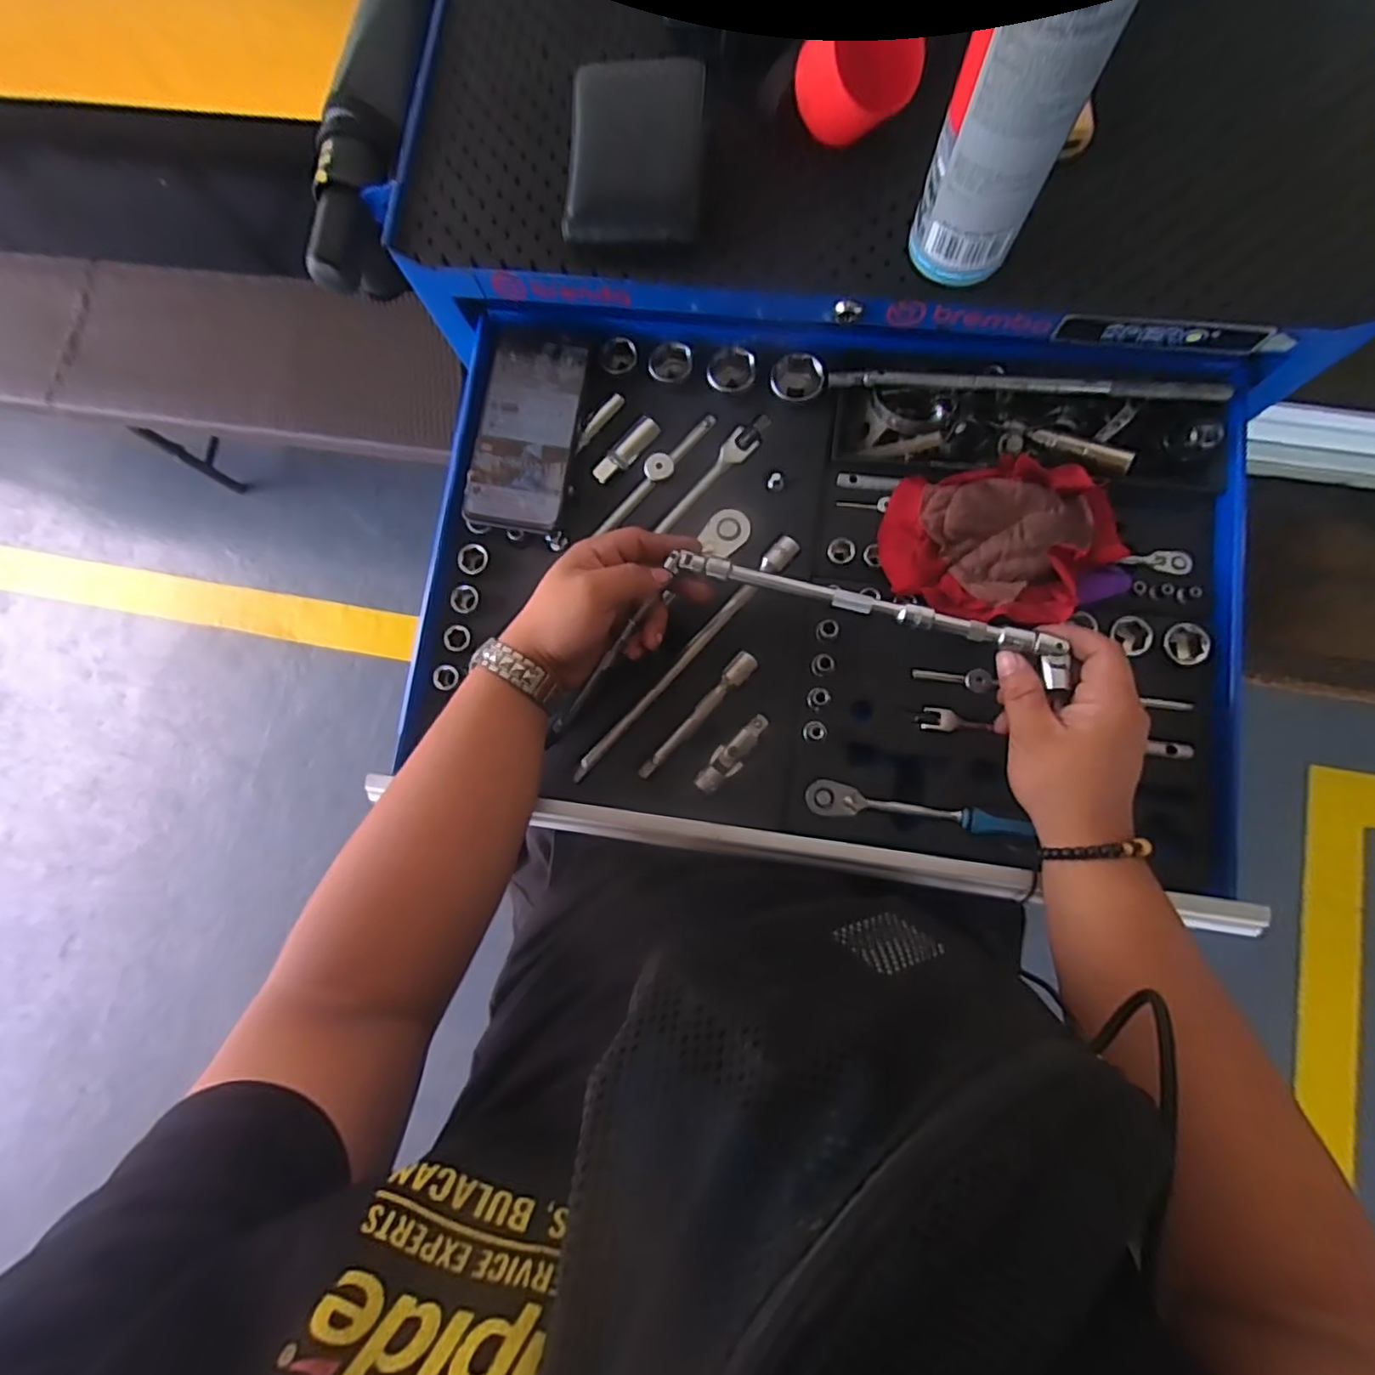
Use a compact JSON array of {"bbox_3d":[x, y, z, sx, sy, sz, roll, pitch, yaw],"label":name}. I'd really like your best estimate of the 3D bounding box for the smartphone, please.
[{"bbox_3d":[-0.126,-0.202,0.486,0.074,0.014,0.153,8,82,5],"label":"smartphone"}]

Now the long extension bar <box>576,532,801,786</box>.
[{"bbox_3d":[0.000,-0.023,0.476,0.017,0.013,0.244,42,87,9],"label":"long extension bar"}]

